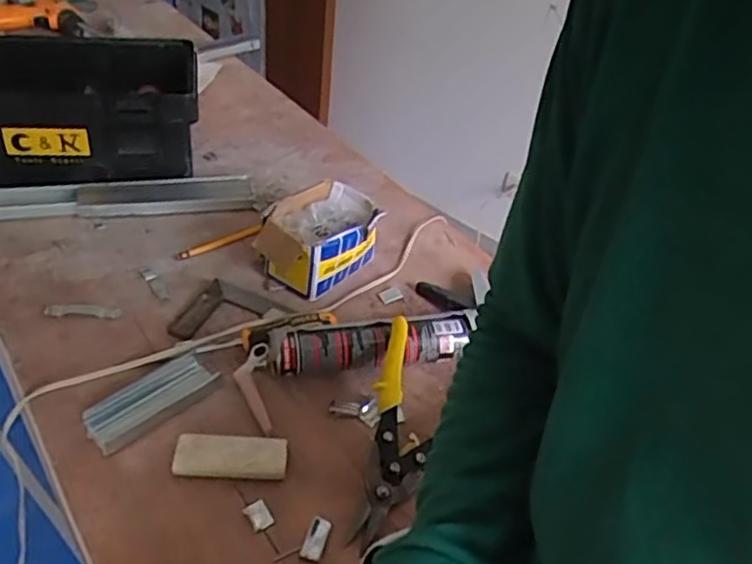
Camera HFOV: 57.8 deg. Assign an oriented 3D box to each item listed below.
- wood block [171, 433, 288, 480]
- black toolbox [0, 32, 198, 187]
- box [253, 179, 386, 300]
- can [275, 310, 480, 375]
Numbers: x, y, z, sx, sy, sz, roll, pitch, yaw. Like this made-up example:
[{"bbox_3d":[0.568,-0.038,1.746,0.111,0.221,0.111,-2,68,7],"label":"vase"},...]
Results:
[{"bbox_3d":[-0.139,0.167,0.655,0.104,0.015,0.040,3,39,-5],"label":"wood block"},{"bbox_3d":[-0.467,-0.240,0.985,0.395,0.189,0.196,-3,40,-13],"label":"black toolbox"},{"bbox_3d":[-0.070,-0.057,0.882,0.103,0.083,0.160,34,46,29],"label":"box"},{"bbox_3d":[-0.006,0.070,0.762,0.217,0.052,0.053,-3,40,-12],"label":"can"}]

